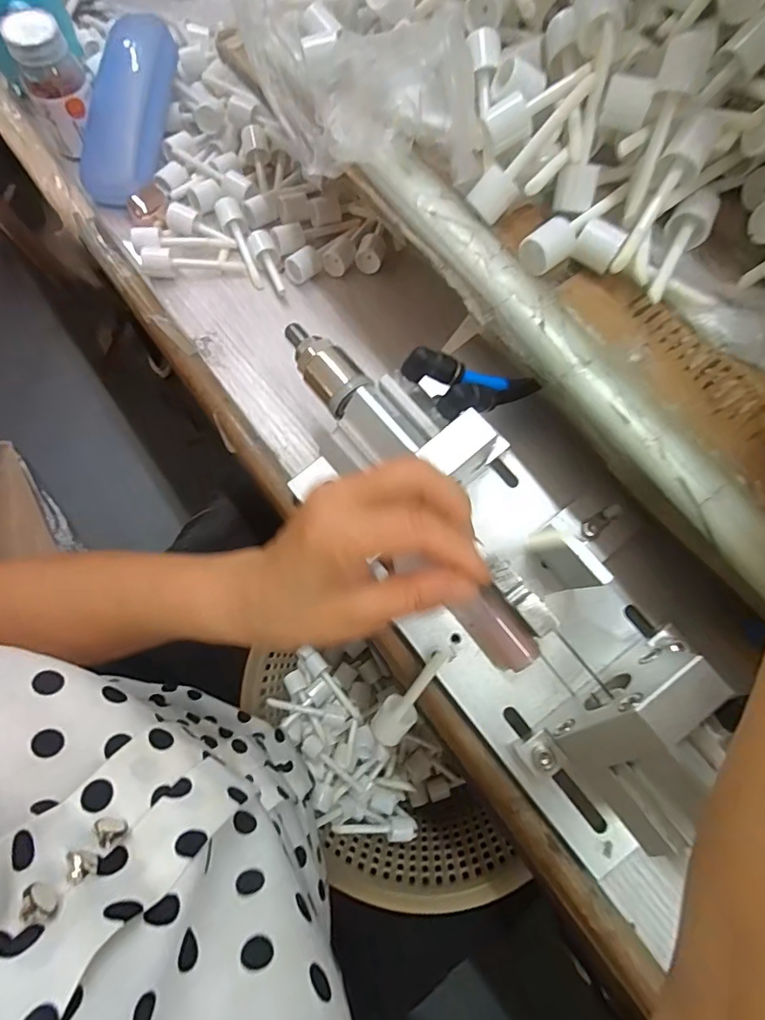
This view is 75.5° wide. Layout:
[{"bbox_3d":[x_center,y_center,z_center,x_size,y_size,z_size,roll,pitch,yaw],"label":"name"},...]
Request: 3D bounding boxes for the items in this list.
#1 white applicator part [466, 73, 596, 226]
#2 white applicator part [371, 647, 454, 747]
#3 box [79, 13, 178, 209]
[{"bbox_3d":[0.078,-0.186,0.257,0.075,0.012,0.017,-42,74,23],"label":"white applicator part"},{"bbox_3d":[0.019,0.109,0.290,0.019,0.014,0.067,37,103,10],"label":"white applicator part"},{"bbox_3d":[-0.206,-0.323,0.404,0.061,0.024,0.151,11,88,2],"label":"box"}]

